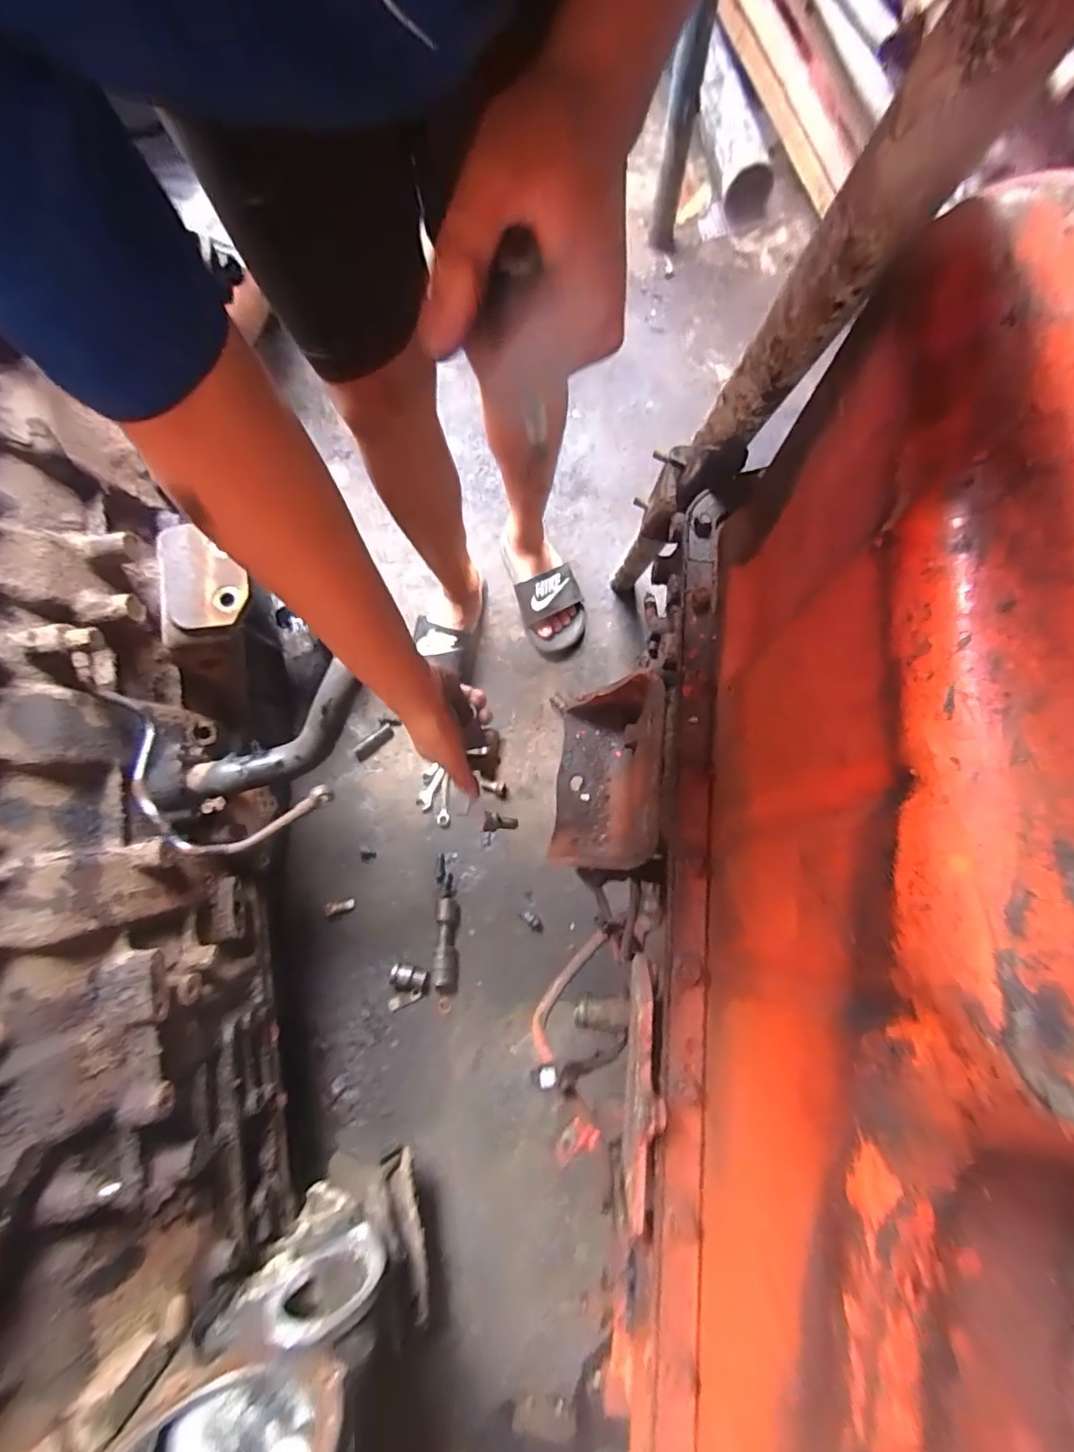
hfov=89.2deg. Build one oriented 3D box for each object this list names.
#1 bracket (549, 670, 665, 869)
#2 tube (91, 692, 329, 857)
[{"bbox_3d":[0.064,0.048,0.531,0.084,0.134,0.170,6,75,3],"label":"bracket"},{"bbox_3d":[-0.332,0.060,0.526,0.260,0.043,0.102,22,76,7],"label":"tube"}]

